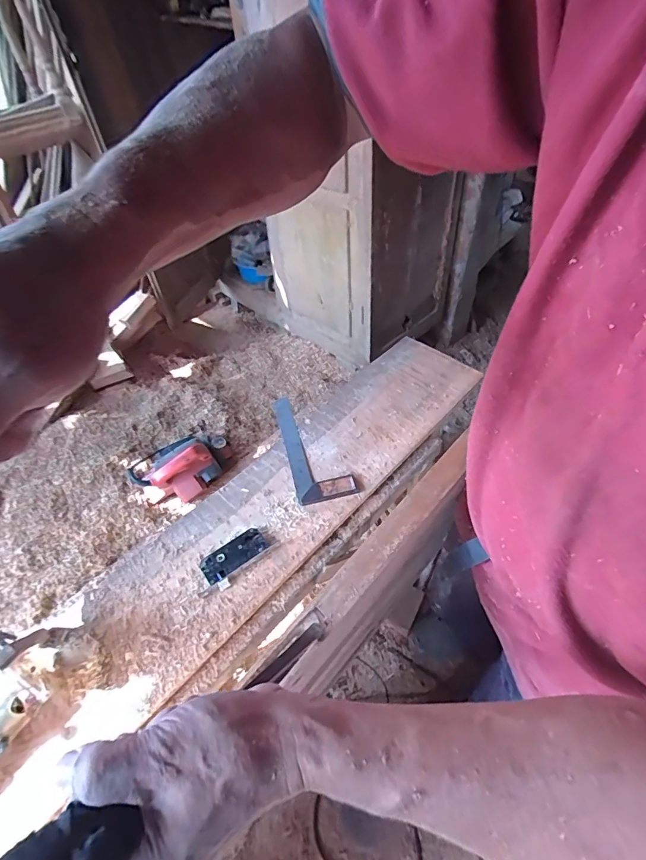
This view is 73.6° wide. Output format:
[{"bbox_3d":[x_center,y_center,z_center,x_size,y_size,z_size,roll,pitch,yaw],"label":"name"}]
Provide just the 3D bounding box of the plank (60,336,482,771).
[{"bbox_3d":[-0.052,0.104,0.895,0.243,0.032,1.013,35,61,27],"label":"plank"}]

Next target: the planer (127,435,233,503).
[{"bbox_3d":[-0.384,0.086,1.194,0.263,0.142,0.157,-37,58,-24],"label":"planer"}]

